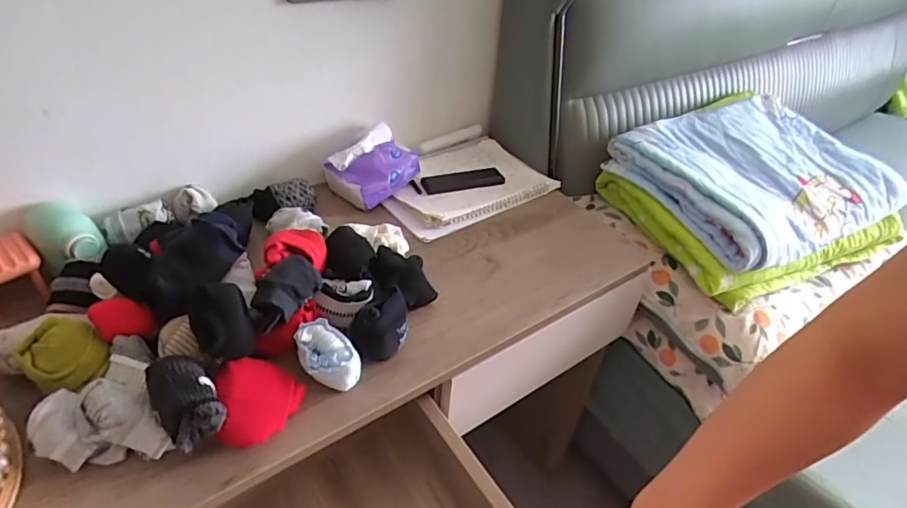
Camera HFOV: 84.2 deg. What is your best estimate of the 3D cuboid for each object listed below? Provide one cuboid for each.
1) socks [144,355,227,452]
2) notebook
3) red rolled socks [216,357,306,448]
[{"bbox_3d":[-0.243,0.127,0.453,0.049,0.042,0.085,-24,47,-31],"label":"socks"},{"bbox_3d":[0.012,-0.126,0.856,0.276,0.022,0.186,-22,46,-30],"label":"notebook"},{"bbox_3d":[-0.189,0.145,0.498,0.076,0.060,0.076,-8,41,-16],"label":"red rolled socks"}]

